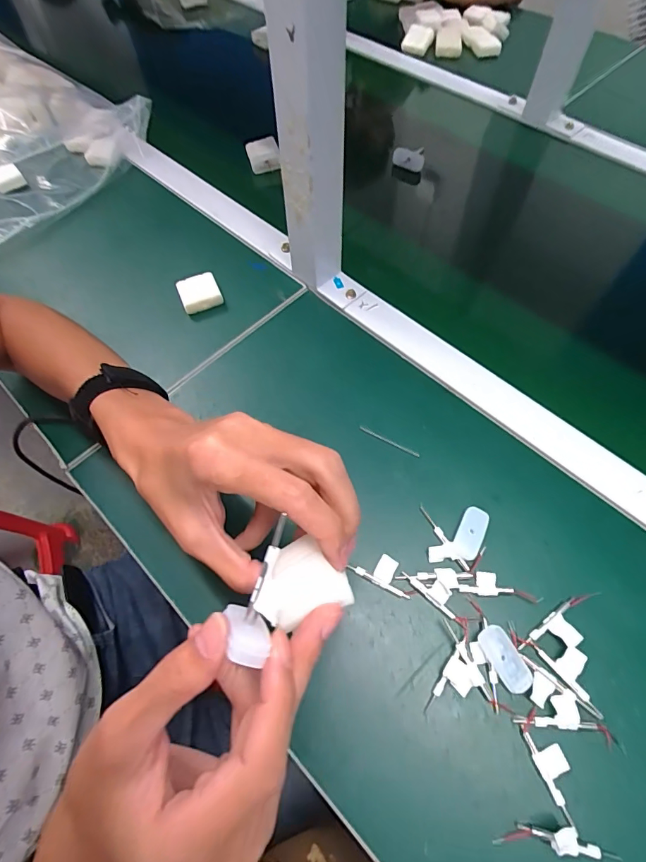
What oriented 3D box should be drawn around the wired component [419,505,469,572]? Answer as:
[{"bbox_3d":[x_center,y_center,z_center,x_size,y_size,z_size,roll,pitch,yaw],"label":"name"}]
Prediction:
[{"bbox_3d":[0.088,0.087,0.340,0.022,0.005,0.057,-26,65,-12],"label":"wired component"}]

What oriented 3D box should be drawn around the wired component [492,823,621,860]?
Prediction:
[{"bbox_3d":[0.141,0.244,0.259,0.070,0.014,0.015,3,63,3],"label":"wired component"}]

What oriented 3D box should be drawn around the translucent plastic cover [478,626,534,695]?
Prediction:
[{"bbox_3d":[0.126,0.158,0.301,0.019,0.009,0.043,-28,65,-12],"label":"translucent plastic cover"}]

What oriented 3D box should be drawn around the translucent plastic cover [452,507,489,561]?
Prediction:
[{"bbox_3d":[0.116,0.080,0.342,0.021,0.009,0.041,24,65,13],"label":"translucent plastic cover"}]

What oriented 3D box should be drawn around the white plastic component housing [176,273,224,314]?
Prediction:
[{"bbox_3d":[-0.135,-0.151,0.478,0.042,0.017,0.036,-21,64,-9],"label":"white plastic component housing"}]

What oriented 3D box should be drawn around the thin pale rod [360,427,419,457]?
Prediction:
[{"bbox_3d":[0.059,0.010,0.390,0.057,0.004,0.004,27,65,13],"label":"thin pale rod"}]

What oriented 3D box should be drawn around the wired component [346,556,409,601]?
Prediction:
[{"bbox_3d":[0.047,0.107,0.333,0.047,0.005,0.022,25,66,14],"label":"wired component"}]

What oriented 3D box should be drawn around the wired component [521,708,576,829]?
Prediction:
[{"bbox_3d":[0.146,0.211,0.277,0.019,0.007,0.055,-19,64,-8],"label":"wired component"}]

